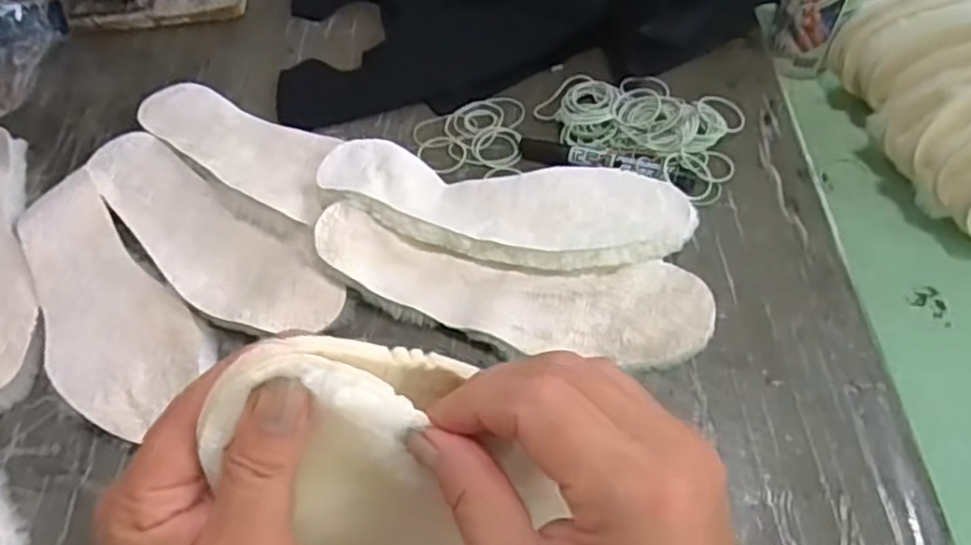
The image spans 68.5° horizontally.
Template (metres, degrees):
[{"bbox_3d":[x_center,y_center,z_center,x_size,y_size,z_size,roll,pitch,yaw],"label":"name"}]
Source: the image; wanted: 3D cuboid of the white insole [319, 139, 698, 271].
[{"bbox_3d":[0.011,-0.051,0.540,0.279,0.020,0.099,7,58,8],"label":"white insole"}]

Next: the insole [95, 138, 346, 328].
[{"bbox_3d":[-0.228,-0.033,0.561,0.276,0.010,0.077,34,65,23],"label":"insole"}]

